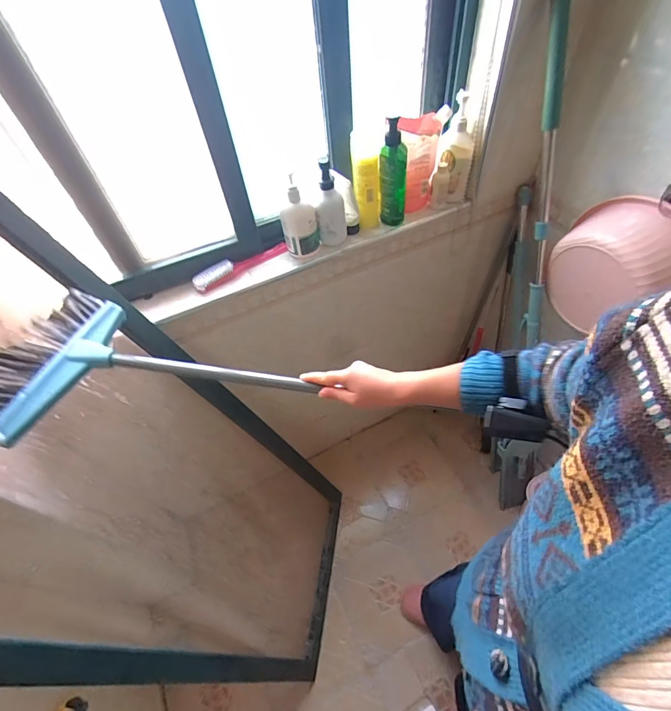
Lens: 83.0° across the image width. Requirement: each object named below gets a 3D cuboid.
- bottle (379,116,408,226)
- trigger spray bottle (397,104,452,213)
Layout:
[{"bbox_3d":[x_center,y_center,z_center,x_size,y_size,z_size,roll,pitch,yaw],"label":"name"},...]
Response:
[{"bbox_3d":[0.134,-0.415,0.876,0.060,0.232,0.066,3,52,8],"label":"bottle"},{"bbox_3d":[0.188,-0.439,0.880,0.129,0.223,0.043,-28,54,-15],"label":"trigger spray bottle"}]

